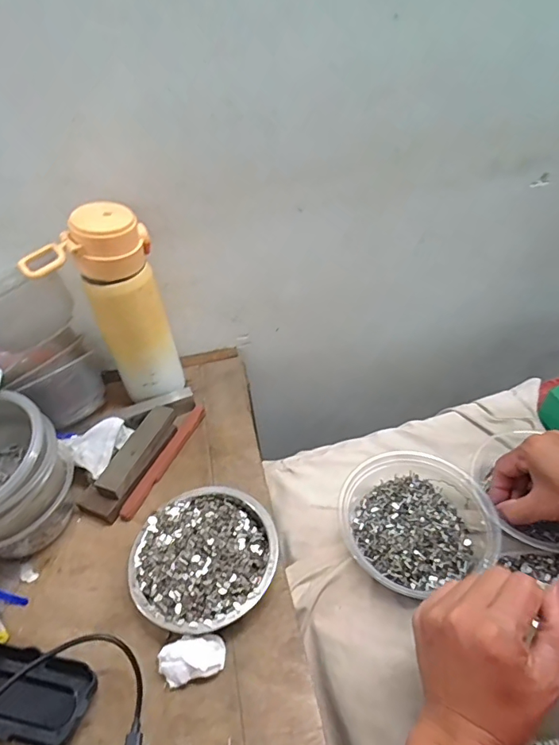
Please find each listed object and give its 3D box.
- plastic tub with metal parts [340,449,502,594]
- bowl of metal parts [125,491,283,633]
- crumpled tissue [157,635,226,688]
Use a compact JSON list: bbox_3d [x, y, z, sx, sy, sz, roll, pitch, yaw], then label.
[{"bbox_3d":[0.124,0.137,0.420,0.139,0.049,0.125,-20,45,-14],"label":"plastic tub with metal parts"},{"bbox_3d":[-0.063,0.158,0.393,0.118,0.033,0.119,-3,43,3],"label":"bowl of metal parts"},{"bbox_3d":[-0.065,0.213,0.340,0.047,0.019,0.027,-10,43,-4],"label":"crumpled tissue"}]

